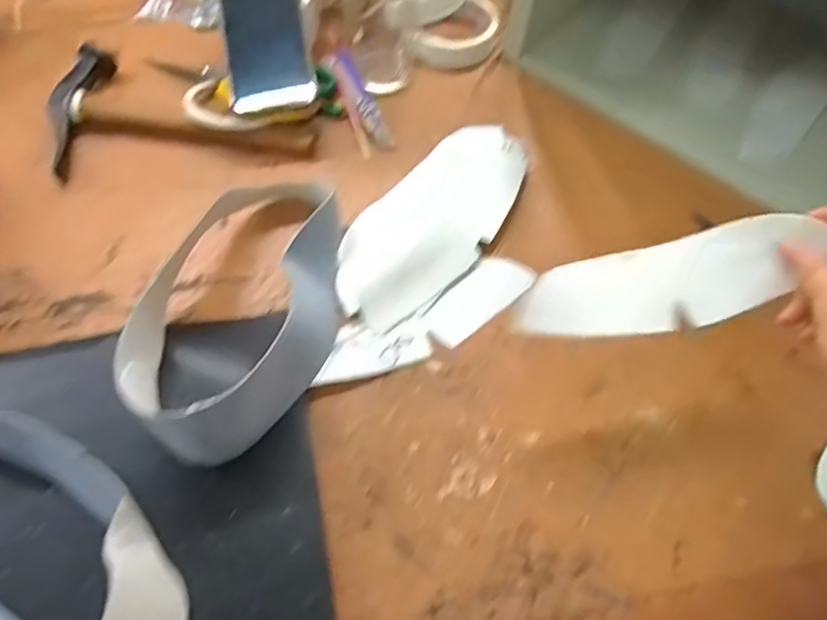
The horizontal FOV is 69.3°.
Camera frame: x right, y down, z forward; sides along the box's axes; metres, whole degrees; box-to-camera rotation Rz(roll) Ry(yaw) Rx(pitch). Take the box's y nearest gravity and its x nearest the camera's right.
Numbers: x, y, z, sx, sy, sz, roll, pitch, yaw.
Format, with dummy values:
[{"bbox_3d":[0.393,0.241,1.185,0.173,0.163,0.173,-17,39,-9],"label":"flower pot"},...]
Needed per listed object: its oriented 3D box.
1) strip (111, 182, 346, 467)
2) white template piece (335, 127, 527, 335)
[{"bbox_3d":[-0.117,-0.011,0.433,0.125,0.084,0.236,19,61,7],"label":"strip"},{"bbox_3d":[0.018,-0.079,0.516,0.098,0.014,0.224,35,64,15],"label":"white template piece"}]

